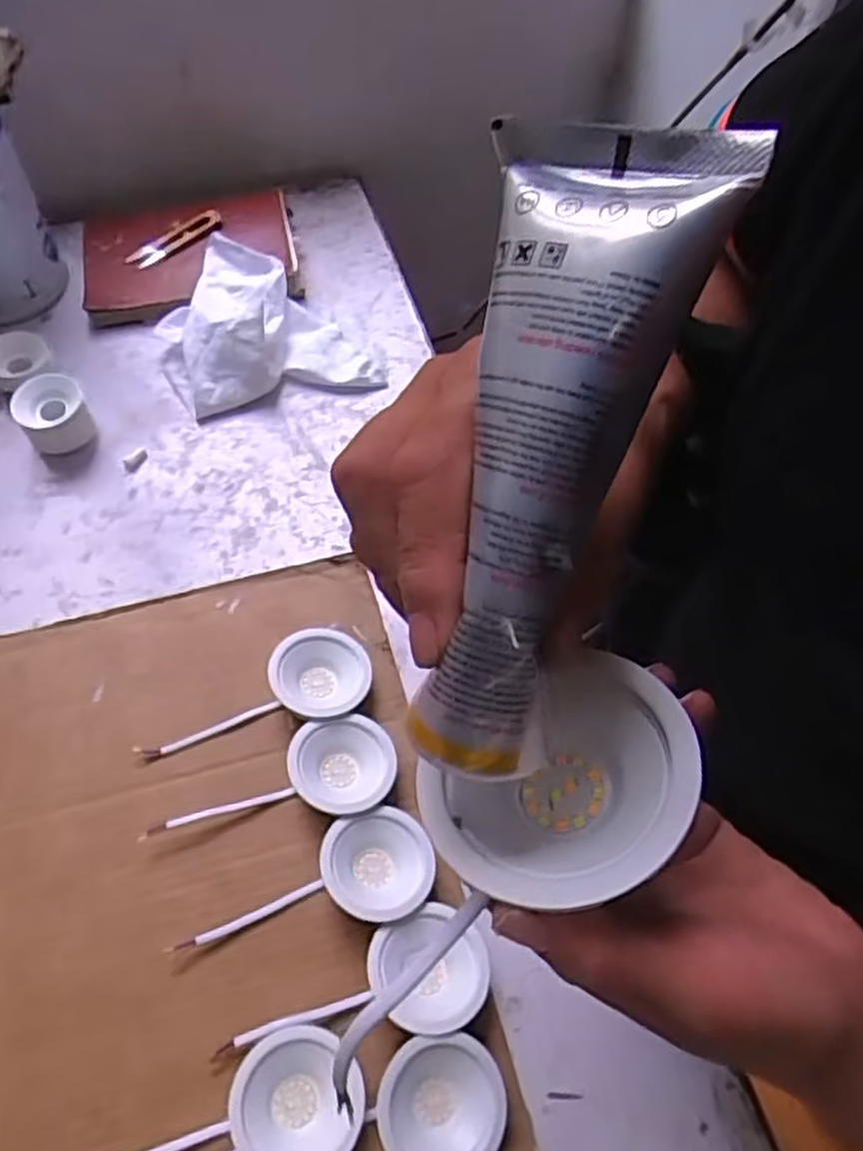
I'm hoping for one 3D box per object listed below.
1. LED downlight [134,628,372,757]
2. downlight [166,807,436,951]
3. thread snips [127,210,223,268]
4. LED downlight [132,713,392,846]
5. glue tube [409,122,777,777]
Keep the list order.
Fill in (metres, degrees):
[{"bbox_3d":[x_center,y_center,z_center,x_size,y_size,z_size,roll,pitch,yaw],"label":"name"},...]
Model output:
[{"bbox_3d":[-0.128,0.081,0.574,0.165,0.034,0.068,-7,59,-8],"label":"LED downlight"},{"bbox_3d":[-0.079,0.193,0.510,0.157,0.035,0.067,-4,59,-6],"label":"downlight"},{"bbox_3d":[-0.266,-0.349,0.819,0.102,0.010,0.027,-30,63,1],"label":"thread snips"},{"bbox_3d":[-0.107,0.136,0.542,0.163,0.037,0.067,-4,59,-5],"label":"LED downlight"},{"bbox_3d":[0.023,-0.024,0.166,0.046,0.021,0.136,15,97,6],"label":"glue tube"}]

